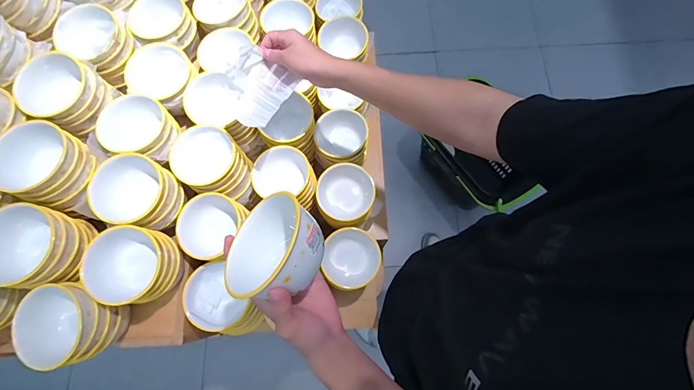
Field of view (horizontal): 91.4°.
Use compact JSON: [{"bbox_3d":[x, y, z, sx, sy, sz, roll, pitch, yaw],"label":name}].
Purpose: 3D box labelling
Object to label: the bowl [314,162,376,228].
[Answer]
[{"bbox_3d":[-0.005,-0.004,0.704,0.119,0.049,0.132,-19,74,-4],"label":"bowl"}]

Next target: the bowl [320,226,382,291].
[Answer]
[{"bbox_3d":[0.009,0.130,0.692,0.114,0.050,0.119,0,73,1],"label":"bowl"}]

